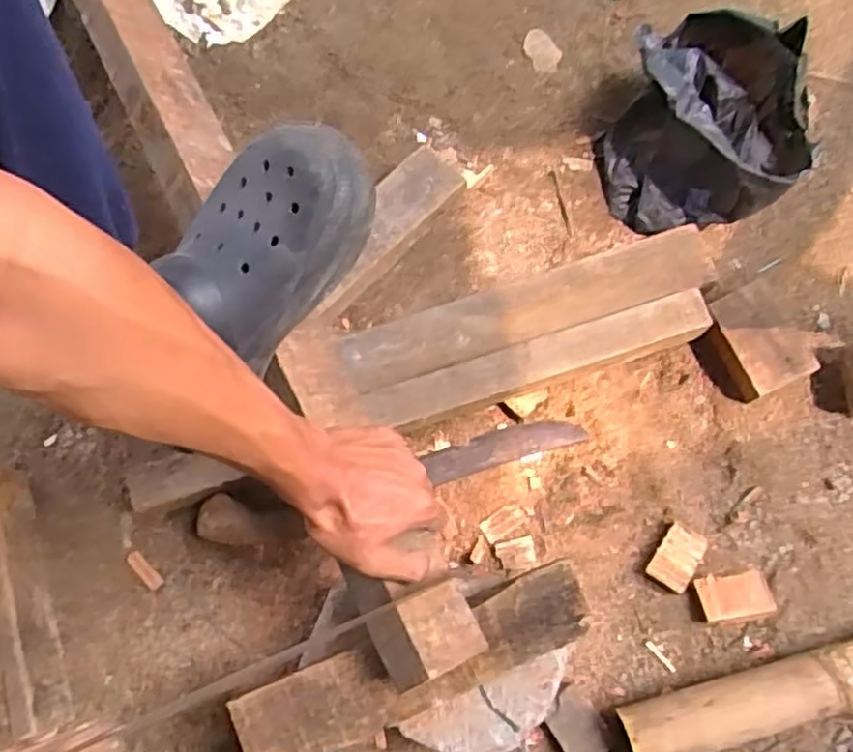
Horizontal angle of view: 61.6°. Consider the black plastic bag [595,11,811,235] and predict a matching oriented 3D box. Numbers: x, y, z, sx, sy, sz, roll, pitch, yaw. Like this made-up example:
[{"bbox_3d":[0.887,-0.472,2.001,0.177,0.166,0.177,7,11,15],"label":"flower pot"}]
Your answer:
[{"bbox_3d":[0.255,-0.236,0.670,0.158,0.103,0.183,0,78,2],"label":"black plastic bag"}]

